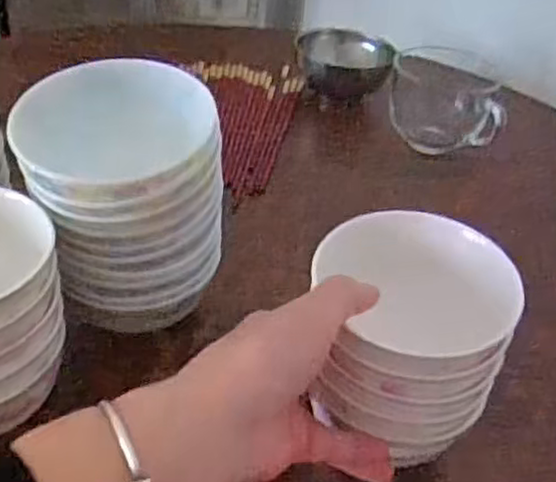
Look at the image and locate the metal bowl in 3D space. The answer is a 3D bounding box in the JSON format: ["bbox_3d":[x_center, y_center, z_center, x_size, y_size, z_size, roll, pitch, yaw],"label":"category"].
[{"bbox_3d":[0.073,-0.189,0.793,0.100,0.060,0.100,5,38,-4],"label":"metal bowl"}]

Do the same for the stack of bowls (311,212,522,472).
[{"bbox_3d":[0.067,0.049,0.384,0.104,0.090,0.090,22,40,18],"label":"stack of bowls"}]

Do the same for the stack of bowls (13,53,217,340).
[{"bbox_3d":[-0.089,-0.027,0.429,0.104,0.124,0.103,-17,44,-29],"label":"stack of bowls"}]

